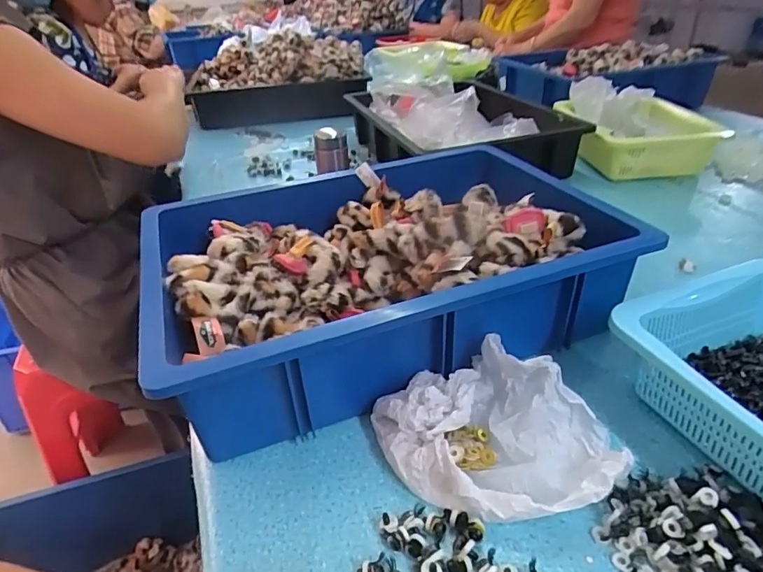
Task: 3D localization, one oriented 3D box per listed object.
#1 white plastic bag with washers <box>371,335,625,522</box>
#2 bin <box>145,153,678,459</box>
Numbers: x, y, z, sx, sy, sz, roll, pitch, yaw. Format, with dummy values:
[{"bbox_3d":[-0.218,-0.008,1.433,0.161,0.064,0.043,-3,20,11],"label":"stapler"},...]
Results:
[{"bbox_3d":[0.084,0.114,0.376,0.133,0.060,0.167,-26,38,-31],"label":"white plastic bag with washers"},{"bbox_3d":[0.003,-0.016,0.530,0.423,0.125,0.320,-14,33,-16],"label":"bin"}]

